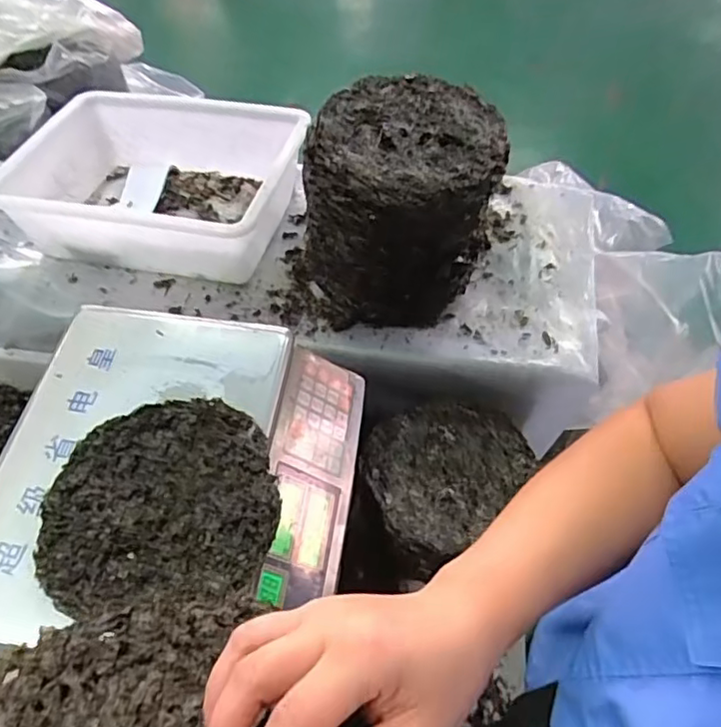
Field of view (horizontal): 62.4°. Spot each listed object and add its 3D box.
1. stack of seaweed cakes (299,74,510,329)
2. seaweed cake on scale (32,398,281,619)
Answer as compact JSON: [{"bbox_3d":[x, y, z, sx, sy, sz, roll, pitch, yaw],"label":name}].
[{"bbox_3d":[0.048,-0.171,0.697,0.193,0.214,0.195,17,58,13],"label":"stack of seaweed cakes"},{"bbox_3d":[-0.166,0.110,0.496,0.184,0.012,0.167,-8,56,-3],"label":"seaweed cake on scale"}]

